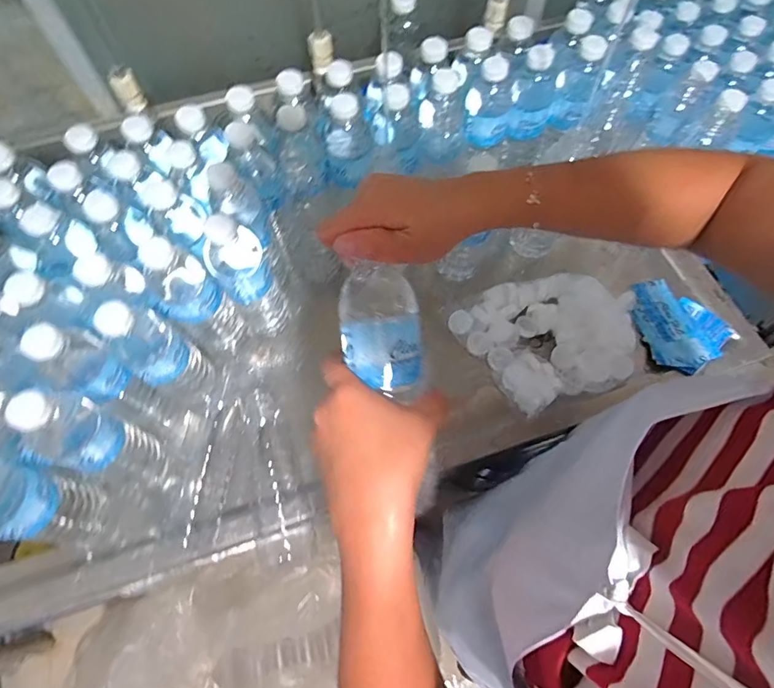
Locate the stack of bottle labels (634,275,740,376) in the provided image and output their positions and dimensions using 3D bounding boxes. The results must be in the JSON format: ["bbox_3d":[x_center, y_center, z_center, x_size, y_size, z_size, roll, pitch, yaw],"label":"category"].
[{"bbox_3d":[0.386,-0.029,0.615,0.113,0.008,0.132,-29,67,-13],"label":"stack of bottle labels"}]

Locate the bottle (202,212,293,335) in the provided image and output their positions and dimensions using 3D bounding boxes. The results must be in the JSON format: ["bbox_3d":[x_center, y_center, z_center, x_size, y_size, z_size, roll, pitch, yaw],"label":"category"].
[{"bbox_3d":[-0.168,-0.077,0.562,0.067,0.180,0.073,-27,66,-12],"label":"bottle"}]

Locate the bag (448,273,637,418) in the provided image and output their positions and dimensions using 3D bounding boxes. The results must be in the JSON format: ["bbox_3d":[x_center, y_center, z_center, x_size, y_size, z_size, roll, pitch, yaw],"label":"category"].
[{"bbox_3d":[0.207,-0.007,0.600,0.202,0.035,0.172,-18,64,-8],"label":"bag"}]

